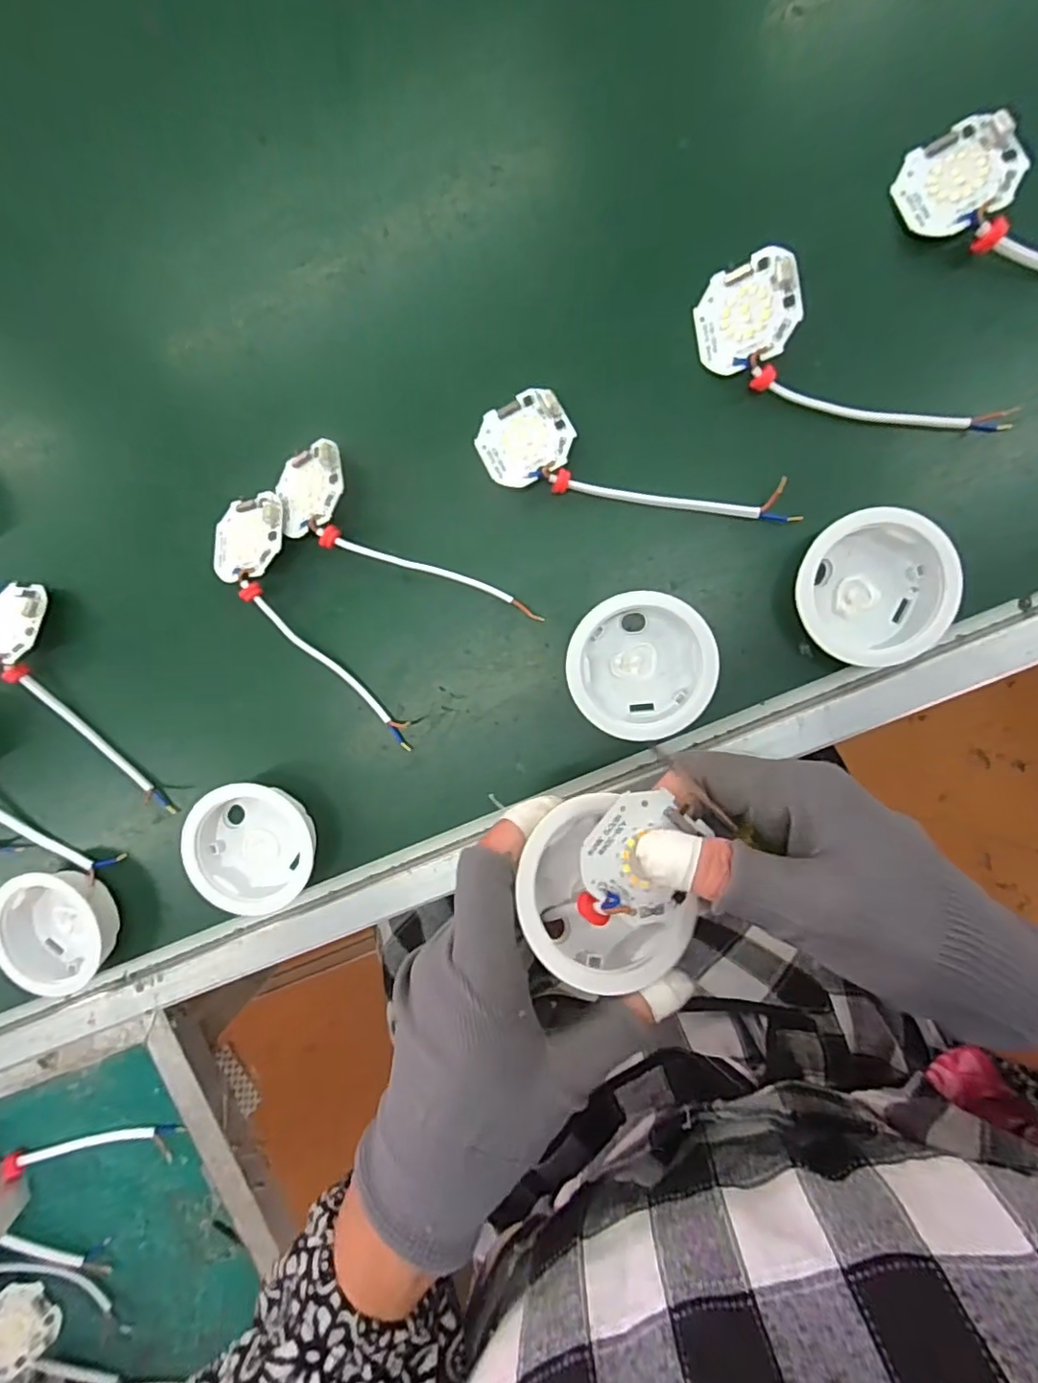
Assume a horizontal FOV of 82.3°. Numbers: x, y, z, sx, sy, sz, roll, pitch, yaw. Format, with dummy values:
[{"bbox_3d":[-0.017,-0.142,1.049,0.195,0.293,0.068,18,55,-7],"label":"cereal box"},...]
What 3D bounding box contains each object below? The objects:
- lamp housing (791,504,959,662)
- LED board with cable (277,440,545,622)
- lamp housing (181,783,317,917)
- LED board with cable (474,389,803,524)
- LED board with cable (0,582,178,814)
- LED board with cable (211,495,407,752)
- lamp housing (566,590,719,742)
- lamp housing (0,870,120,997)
[{"bbox_3d":[0.170,-0.050,0.291,0.070,0.026,0.070,0,94,5],"label":"lamp housing"},{"bbox_3d":[-0.058,-0.085,0.316,0.158,0.025,0.049,23,96,4],"label":"LED board with cable"},{"bbox_3d":[-0.149,0.089,0.337,0.070,0.025,0.067,0,94,5],"label":"lamp housing"},{"bbox_3d":[0.059,-0.122,0.305,0.160,0.017,0.049,9,95,5],"label":"LED board with cable"},{"bbox_3d":[-0.265,0.010,0.348,0.048,0.021,0.161,-29,91,7],"label":"LED board with cable"},{"bbox_3d":[-0.119,-0.033,0.328,0.049,0.023,0.162,-28,91,7],"label":"LED board with cable"},{"bbox_3d":[0.063,-0.013,0.306,0.071,0.024,0.071,-5,93,6],"label":"lamp housing"},{"bbox_3d":[-0.273,0.141,0.353,0.065,0.023,0.072,-17,92,6],"label":"lamp housing"}]

